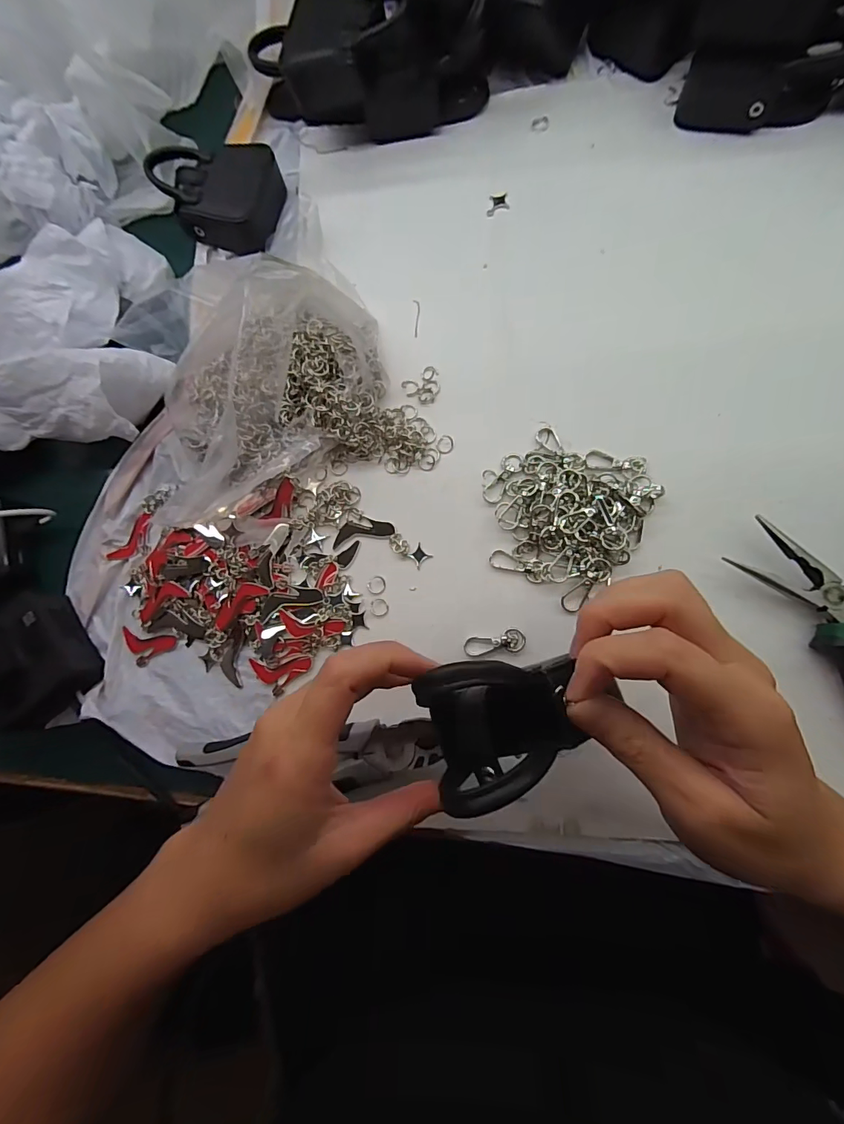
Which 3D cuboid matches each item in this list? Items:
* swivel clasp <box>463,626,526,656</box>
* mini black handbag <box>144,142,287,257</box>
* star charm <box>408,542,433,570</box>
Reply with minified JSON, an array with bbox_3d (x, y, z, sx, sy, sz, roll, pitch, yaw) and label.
[{"bbox_3d":[0.047,0.053,0.290,0.039,0.006,0.015,-9,79,8],"label":"swivel clasp"},{"bbox_3d":[-0.173,-0.305,0.369,0.097,0.038,0.078,11,81,10],"label":"mini black handbag"},{"bbox_3d":[-0.002,-0.004,0.309,0.013,0.004,0.014,44,90,13],"label":"star charm"}]

